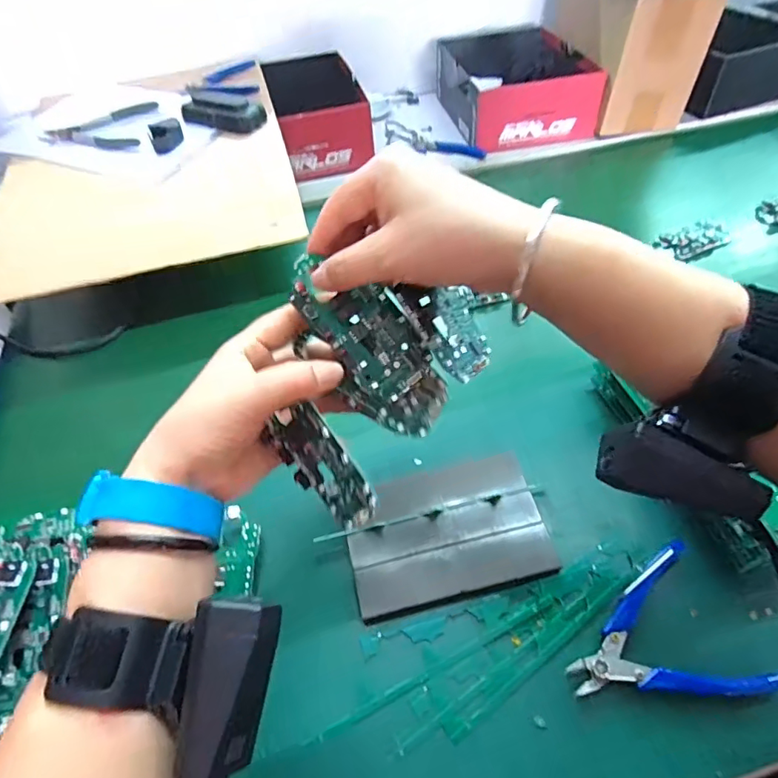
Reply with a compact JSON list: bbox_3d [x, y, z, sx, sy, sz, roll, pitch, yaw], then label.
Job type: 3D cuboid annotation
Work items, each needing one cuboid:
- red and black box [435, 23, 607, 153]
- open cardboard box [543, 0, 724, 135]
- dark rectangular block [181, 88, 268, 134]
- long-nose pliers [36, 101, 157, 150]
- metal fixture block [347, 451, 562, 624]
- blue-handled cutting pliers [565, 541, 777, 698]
[{"bbox_3d":[0.193,-0.490,0.818,0.185,0.097,0.254,-12,51,-5],"label":"red and black box"},{"bbox_3d":[0.354,-0.556,0.784,0.182,0.216,0.289,-9,50,-3],"label":"open cardboard box"},{"bbox_3d":[-0.216,-0.355,0.663,0.109,0.038,0.046,9,52,12],"label":"dark rectangular block"},{"bbox_3d":[-0.386,-0.350,0.689,0.134,0.019,0.128,-5,50,1],"label":"long-nose pliers"},{"bbox_3d":[0.044,0.110,0.407,0.150,0.015,0.106,-13,51,-6],"label":"metal fixture block"},{"bbox_3d":[0.180,0.173,0.348,0.123,0.011,0.099,-19,52,-11],"label":"blue-handled cutting pliers"}]

